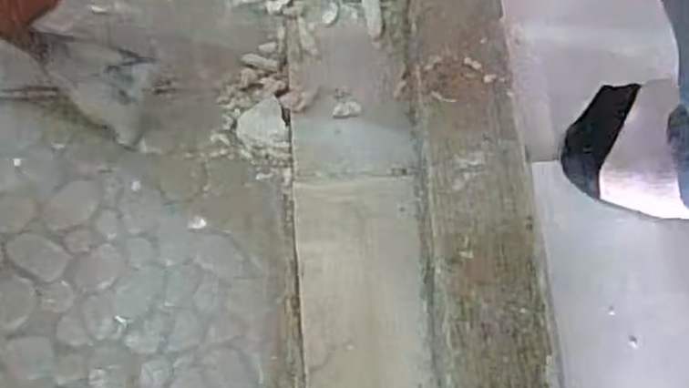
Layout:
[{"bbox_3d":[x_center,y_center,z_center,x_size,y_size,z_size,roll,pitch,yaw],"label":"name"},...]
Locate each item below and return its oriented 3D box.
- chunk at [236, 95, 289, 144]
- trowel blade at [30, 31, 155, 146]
[{"bbox_3d":[-0.060,-0.050,0.524,0.034,0.006,0.037,-16,71,-7],"label":"chunk"},{"bbox_3d":[-0.178,-0.076,0.509,0.078,0.009,0.064,13,77,-23],"label":"trowel blade"}]

